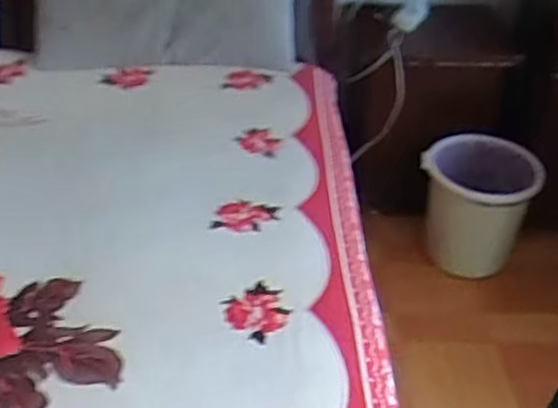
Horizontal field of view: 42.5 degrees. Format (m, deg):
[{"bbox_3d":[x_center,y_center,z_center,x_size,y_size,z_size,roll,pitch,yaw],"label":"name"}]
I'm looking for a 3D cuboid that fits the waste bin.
[{"bbox_3d":[0.512,0.005,1.862,0.249,0.309,0.245,1,35,-1],"label":"waste bin"}]

